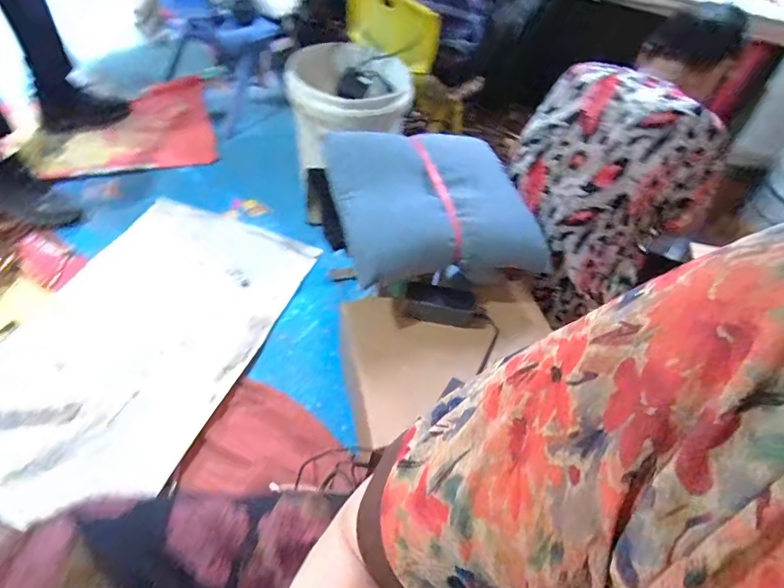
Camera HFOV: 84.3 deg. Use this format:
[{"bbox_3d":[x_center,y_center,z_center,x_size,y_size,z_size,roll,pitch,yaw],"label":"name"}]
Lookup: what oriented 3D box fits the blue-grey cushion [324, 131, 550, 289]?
[{"bbox_3d":[0.077,-0.183,0.857,0.381,0.127,0.359,-10,53,-13],"label":"blue-grey cushion"}]

